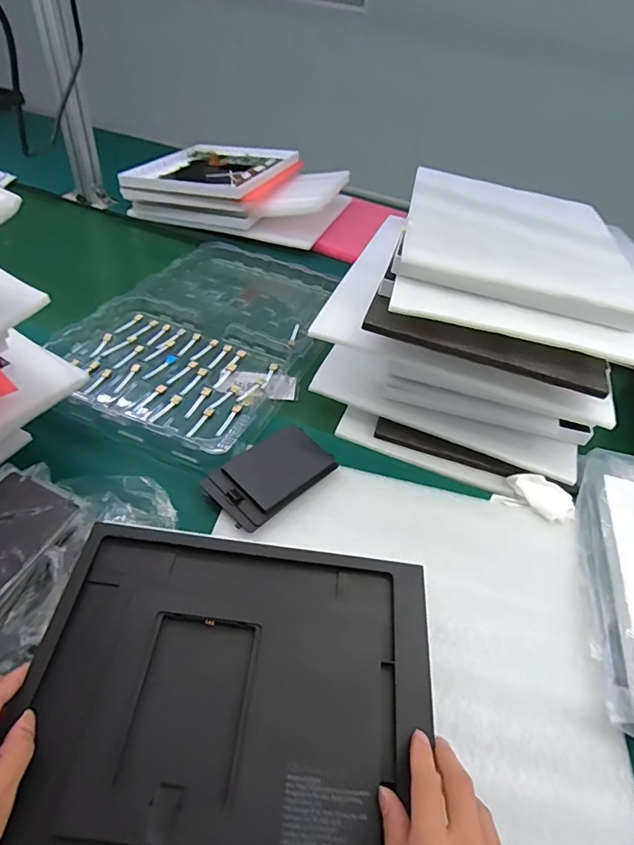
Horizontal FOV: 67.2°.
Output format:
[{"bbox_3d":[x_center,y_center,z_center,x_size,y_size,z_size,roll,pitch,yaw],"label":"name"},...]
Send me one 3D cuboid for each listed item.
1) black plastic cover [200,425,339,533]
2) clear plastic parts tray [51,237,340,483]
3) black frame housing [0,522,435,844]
[{"bbox_3d":[-0.047,0.054,0.510,0.129,0.018,0.077,-31,57,-33],"label":"black plastic cover"},{"bbox_3d":[-0.147,-0.139,0.707,0.307,0.033,0.478,22,45,12],"label":"clear plastic parts tray"},{"bbox_3d":[-0.062,0.202,0.348,0.285,0.032,0.253,6,51,4],"label":"black frame housing"}]

